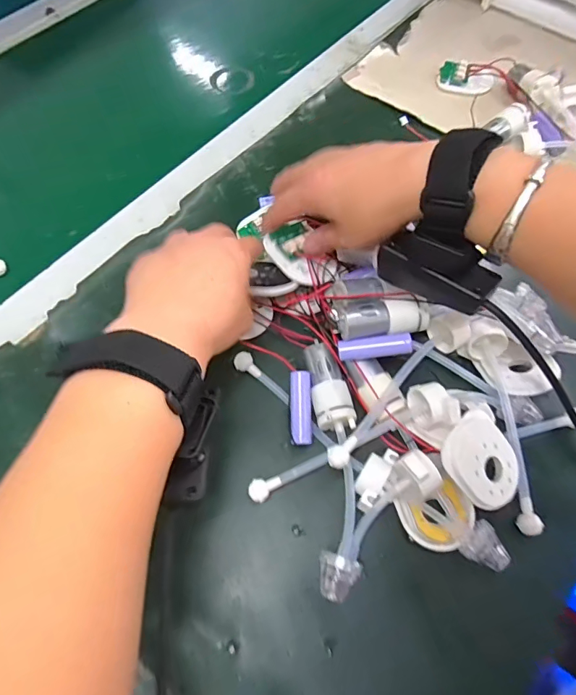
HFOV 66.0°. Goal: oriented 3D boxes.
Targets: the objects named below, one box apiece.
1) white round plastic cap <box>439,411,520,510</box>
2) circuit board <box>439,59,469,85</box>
[{"bbox_3d":[0.122,0.071,0.276,0.056,0.007,0.047,48,66,-6],"label":"white round plastic cap"},{"bbox_3d":[0.180,-0.299,0.482,0.029,0.010,0.033,11,65,7],"label":"circuit board"}]

